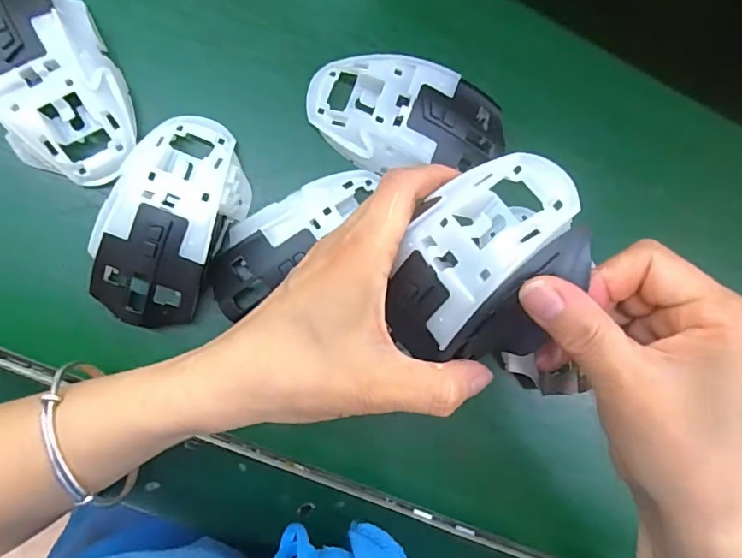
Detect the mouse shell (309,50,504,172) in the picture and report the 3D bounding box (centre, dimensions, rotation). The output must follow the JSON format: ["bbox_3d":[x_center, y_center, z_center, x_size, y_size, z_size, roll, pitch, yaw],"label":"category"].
[{"bbox_3d":[0.022,-0.088,0.298,0.116,0.036,0.067,8,89,-8],"label":"mouse shell"}]

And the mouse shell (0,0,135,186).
[{"bbox_3d":[-0.169,-0.106,0.270,0.063,0.037,0.110,-26,94,-8],"label":"mouse shell"}]

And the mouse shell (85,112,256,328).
[{"bbox_3d":[-0.107,-0.032,0.279,0.060,0.036,0.114,21,87,-8],"label":"mouse shell"}]

